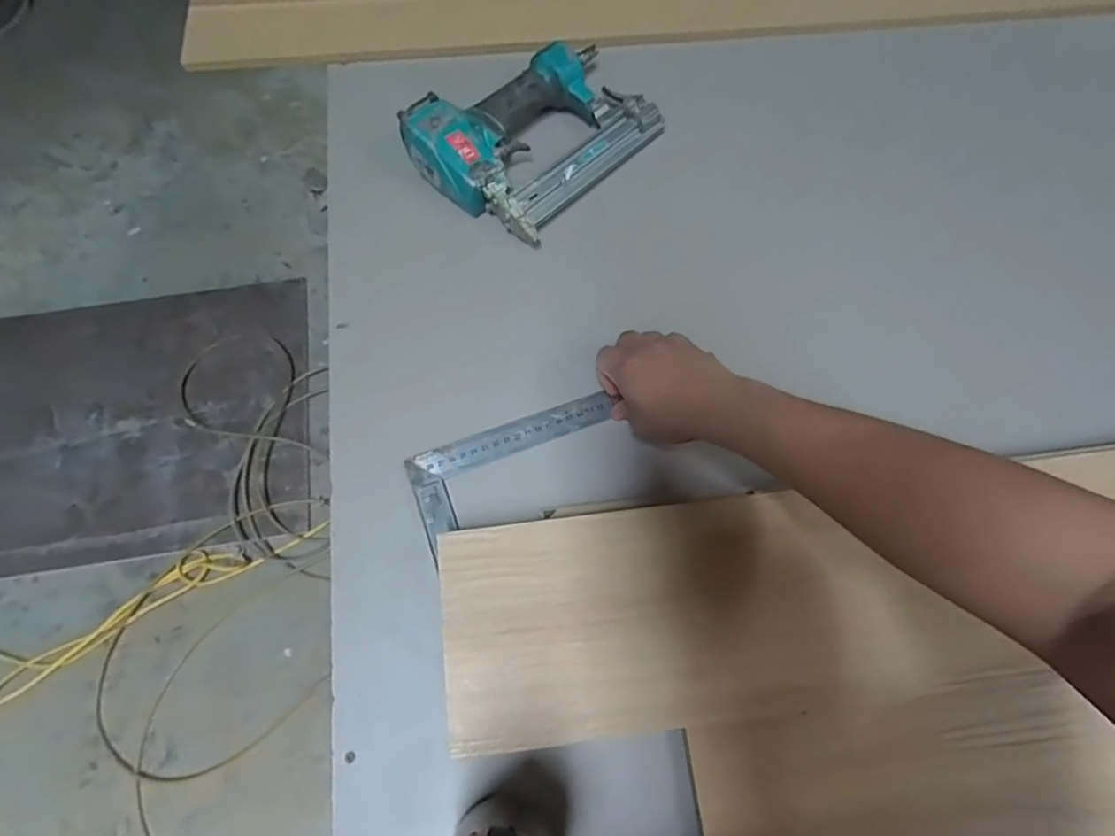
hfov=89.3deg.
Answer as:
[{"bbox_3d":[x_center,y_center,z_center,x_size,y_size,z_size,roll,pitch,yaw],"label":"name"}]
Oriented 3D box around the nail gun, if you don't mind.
[{"bbox_3d":[-0.023,-0.293,0.564,0.168,0.055,0.232,42,77,13],"label":"nail gun"}]

